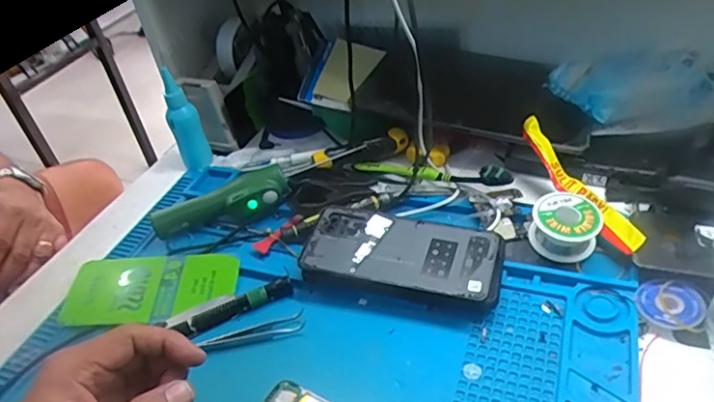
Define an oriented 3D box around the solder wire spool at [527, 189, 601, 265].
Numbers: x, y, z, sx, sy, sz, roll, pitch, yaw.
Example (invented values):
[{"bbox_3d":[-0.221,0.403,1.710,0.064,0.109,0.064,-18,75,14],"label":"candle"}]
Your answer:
[{"bbox_3d":[0.174,0.021,0.458,0.051,0.037,0.048,-6,40,5],"label":"solder wire spool"}]

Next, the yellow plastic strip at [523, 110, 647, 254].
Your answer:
[{"bbox_3d":[0.194,-0.018,0.477,0.027,0.039,0.153,-19,40,-10],"label":"yellow plastic strip"}]

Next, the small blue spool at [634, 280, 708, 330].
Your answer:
[{"bbox_3d":[0.233,0.077,0.406,0.046,0.015,0.035,14,46,22],"label":"small blue spool"}]

